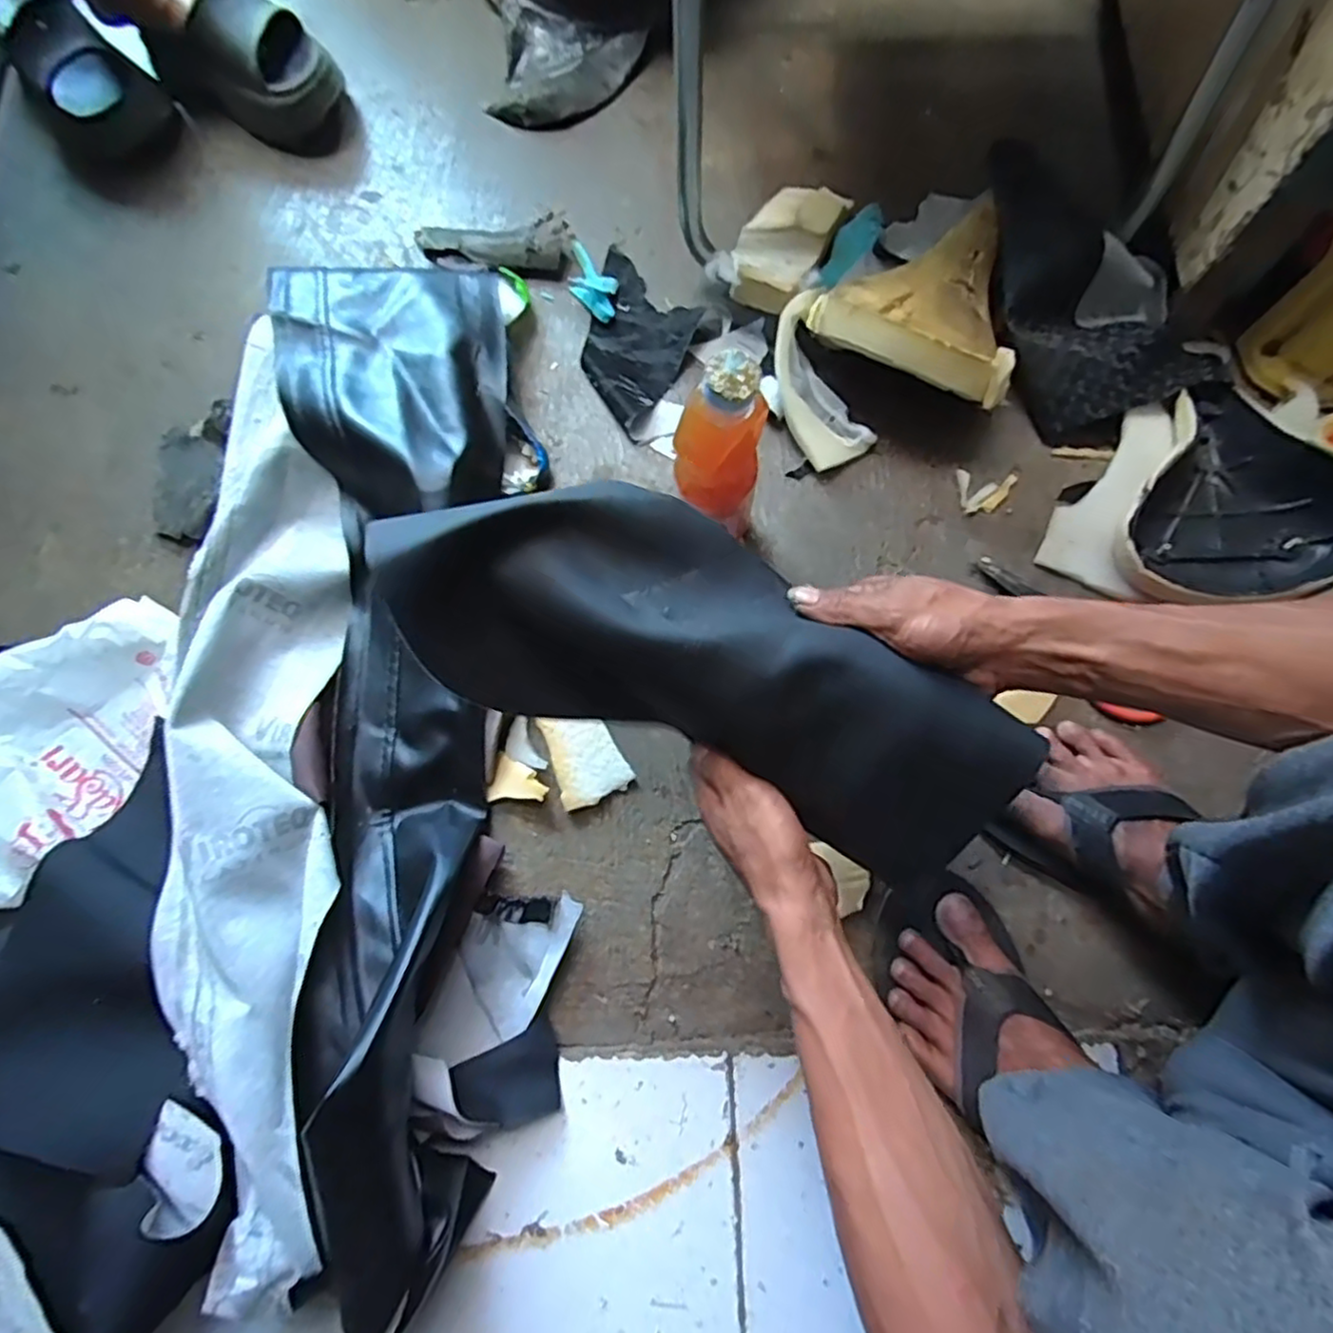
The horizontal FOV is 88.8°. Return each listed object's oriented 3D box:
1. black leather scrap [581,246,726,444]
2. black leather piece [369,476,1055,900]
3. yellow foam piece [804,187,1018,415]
[{"bbox_3d":[-0.042,-0.326,0.672,0.144,0.017,0.165,34,80,7],"label":"black leather scrap"},{"bbox_3d":[0.031,-0.006,0.436,0.390,0.102,0.160,25,79,-6],"label":"black leather piece"},{"bbox_3d":[0.240,-0.338,0.592,0.181,0.049,0.198,24,80,7],"label":"yellow foam piece"}]

